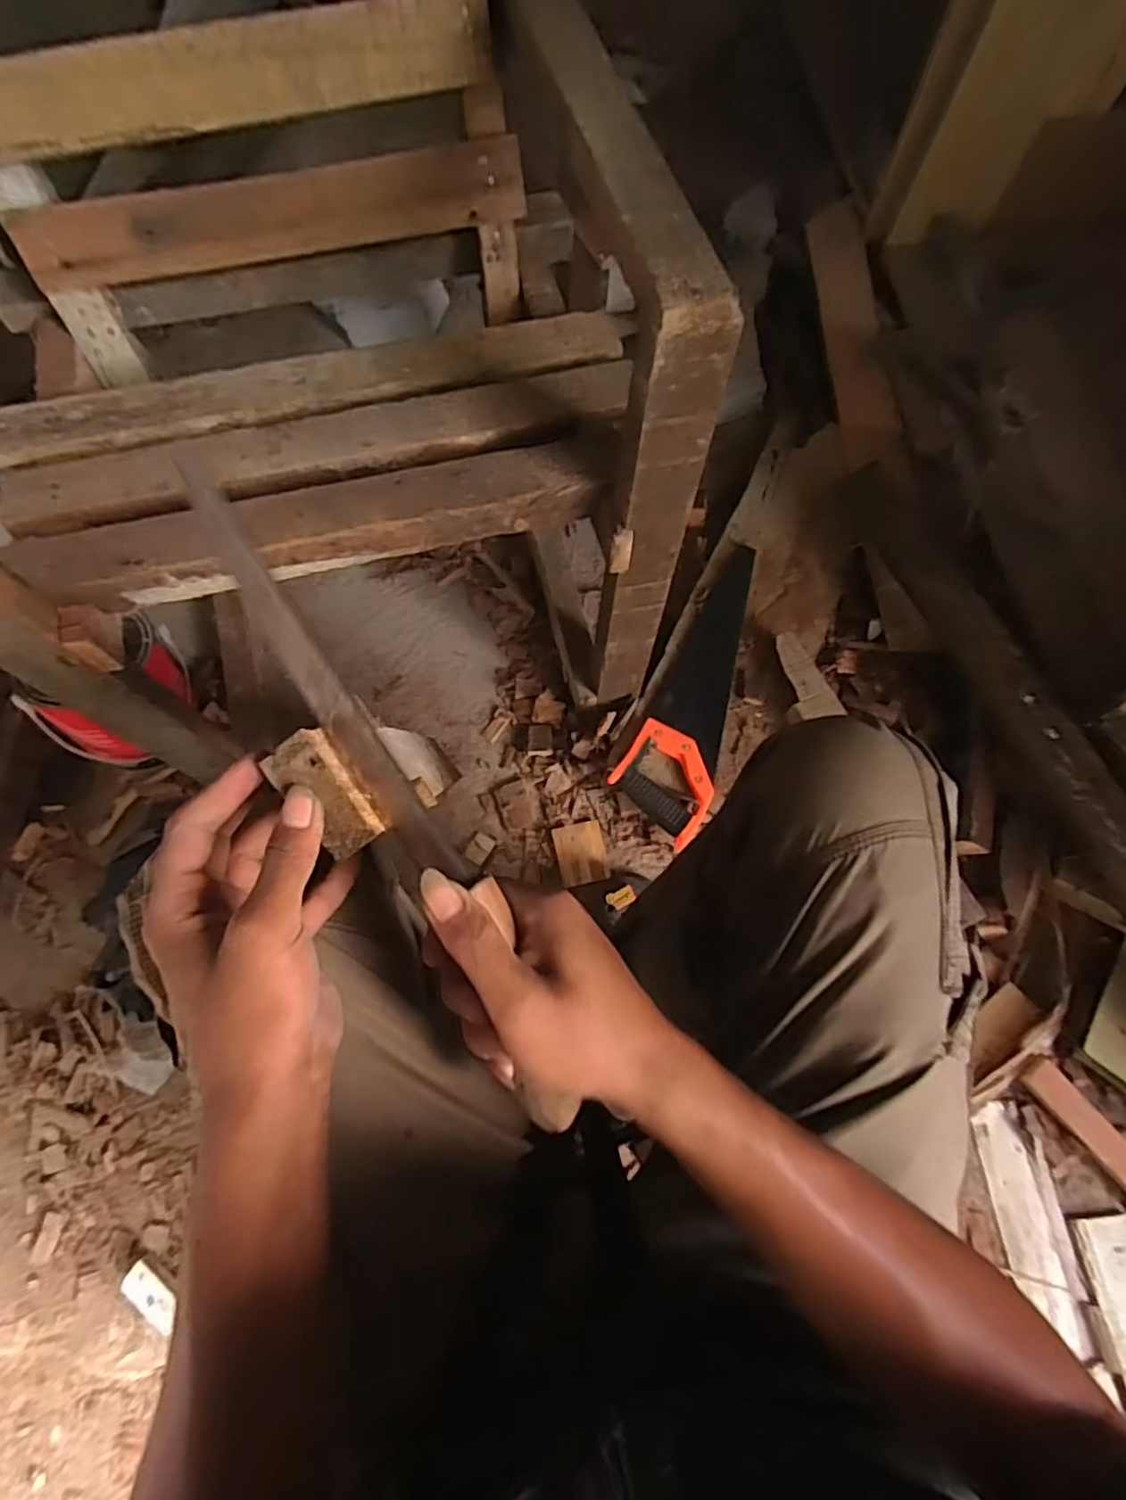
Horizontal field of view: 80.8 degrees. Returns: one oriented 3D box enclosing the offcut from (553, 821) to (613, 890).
[{"bbox_3d":[0.023,0.127,0.818,0.060,0.011,0.075,-12,69,-4],"label":"offcut"}]

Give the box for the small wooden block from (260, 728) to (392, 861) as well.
[{"bbox_3d":[-0.110,0.020,0.308,0.029,0.019,0.059,-37,93,-13],"label":"small wooden block"}]

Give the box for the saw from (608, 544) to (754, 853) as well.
[{"bbox_3d":[0.187,-0.089,0.856,0.120,0.023,0.411,24,71,9],"label":"saw"}]

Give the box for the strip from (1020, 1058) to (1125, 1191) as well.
[{"bbox_3d":[0.573,0.416,0.692,0.037,0.012,0.199,-43,73,9],"label":"strip"}]

